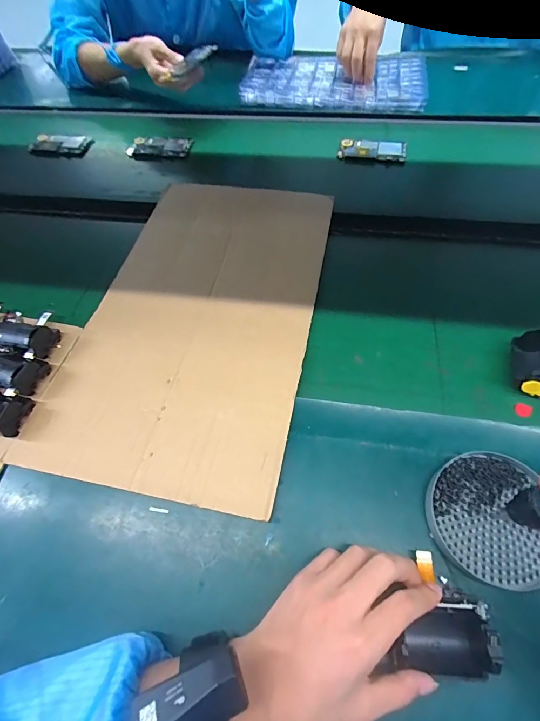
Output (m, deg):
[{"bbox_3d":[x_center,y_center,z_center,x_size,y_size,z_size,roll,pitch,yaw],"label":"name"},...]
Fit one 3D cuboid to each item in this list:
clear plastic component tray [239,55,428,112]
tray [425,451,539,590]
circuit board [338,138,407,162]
[{"bbox_3d":[0.142,-0.633,0.781,0.380,0.033,0.244,5,59,5],"label":"clear plastic component tray"},{"bbox_3d":[0.205,0.147,0.334,0.108,0.015,0.111,-1,58,2],"label":"tray"},{"bbox_3d":[0.193,-0.398,0.669,0.123,0.013,0.063,6,59,6],"label":"circuit board"}]

